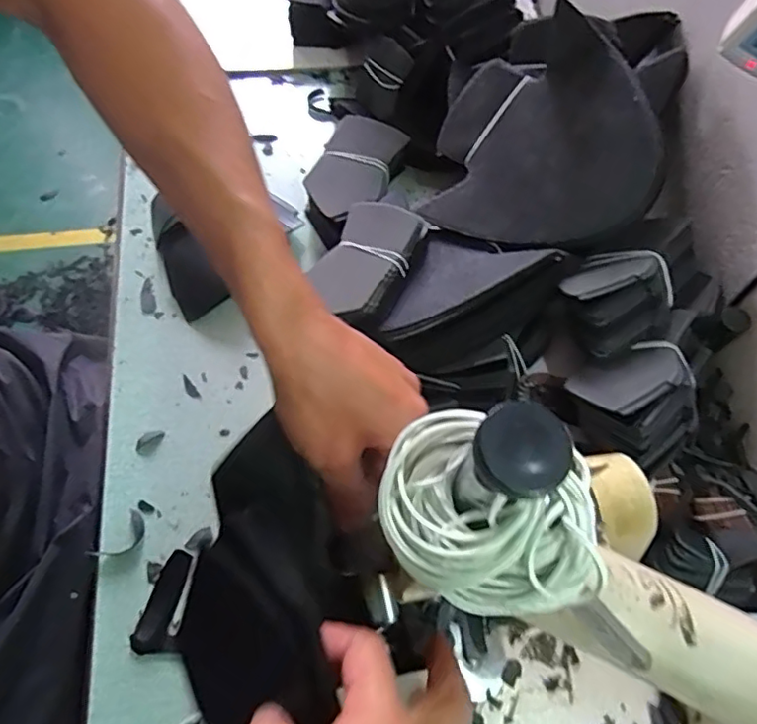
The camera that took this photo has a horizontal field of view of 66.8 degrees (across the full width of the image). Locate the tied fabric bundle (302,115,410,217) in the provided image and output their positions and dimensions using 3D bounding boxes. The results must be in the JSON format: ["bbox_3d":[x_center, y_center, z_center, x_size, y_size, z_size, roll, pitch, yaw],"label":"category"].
[{"bbox_3d":[-0.028,-0.202,0.620,0.079,0.037,0.130,22,65,9],"label":"tied fabric bundle"}]

